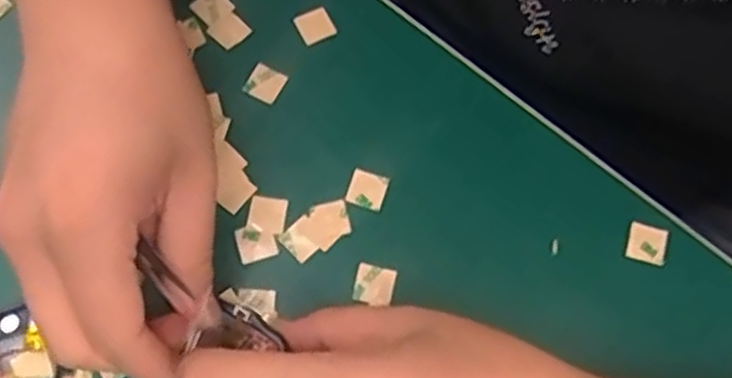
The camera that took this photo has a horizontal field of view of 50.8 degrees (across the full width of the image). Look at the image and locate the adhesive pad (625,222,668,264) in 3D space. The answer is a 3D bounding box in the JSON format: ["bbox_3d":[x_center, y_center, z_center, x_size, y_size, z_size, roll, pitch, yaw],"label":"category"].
[{"bbox_3d":[0.118,0.022,0.323,0.016,0.004,0.016,17,71,6],"label":"adhesive pad"}]

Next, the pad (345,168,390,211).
[{"bbox_3d":[0.000,0.000,0.327,0.016,0.004,0.016,18,71,6],"label":"pad"}]

